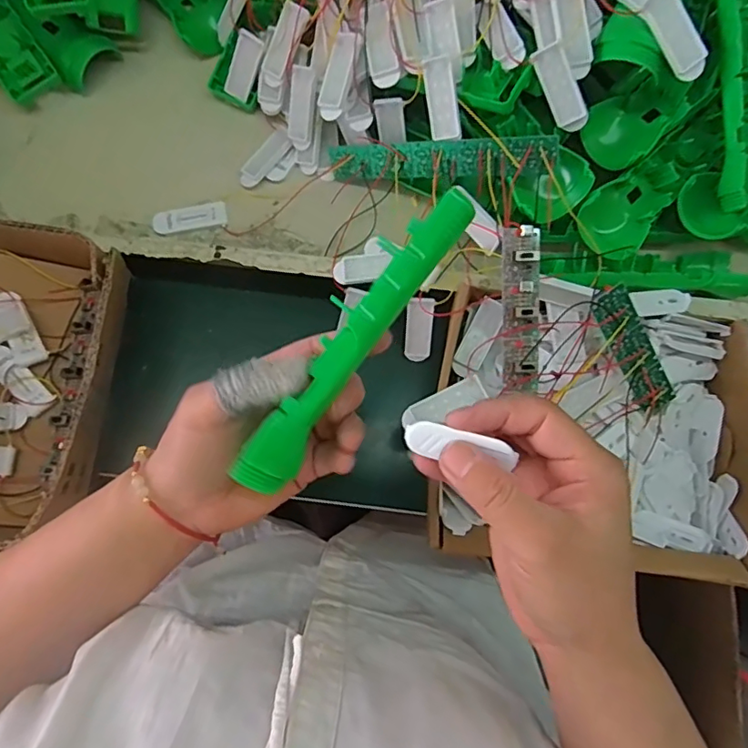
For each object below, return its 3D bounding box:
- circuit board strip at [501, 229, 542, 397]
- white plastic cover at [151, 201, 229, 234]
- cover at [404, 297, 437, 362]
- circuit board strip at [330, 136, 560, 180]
[{"bbox_3d":[0.094,-0.040,0.344,0.023,0.010,0.101,-3,100,-1],"label":"circuit board strip"},{"bbox_3d":[-0.140,-0.119,0.416,0.055,0.004,0.016,-10,79,-3],"label":"white plastic cover"},{"bbox_3d":[0.035,-0.032,0.412,0.019,0.057,0.007,3,39,0],"label":"cover"},{"bbox_3d":[0.042,-0.150,0.383,0.164,0.023,0.005,10,34,28],"label":"circuit board strip"}]

